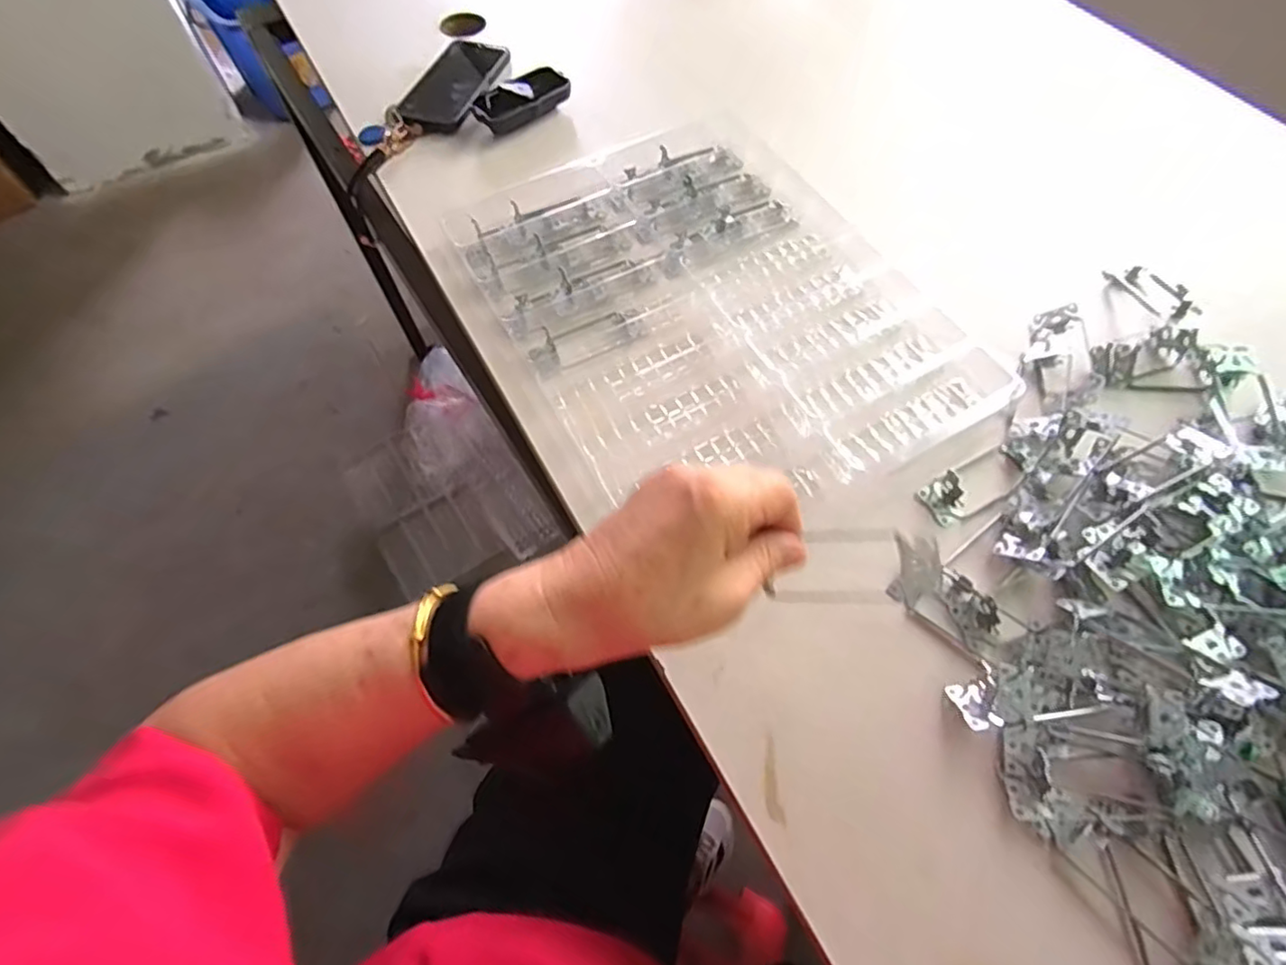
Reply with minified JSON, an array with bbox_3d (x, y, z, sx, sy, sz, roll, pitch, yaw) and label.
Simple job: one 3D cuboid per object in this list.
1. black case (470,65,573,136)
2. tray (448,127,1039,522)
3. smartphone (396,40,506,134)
[{"bbox_3d":[-0.132,-0.425,0.670,0.112,0.020,0.059,-38,69,-16],"label":"black case"},{"bbox_3d":[0.064,-0.157,0.539,0.339,0.031,0.420,-29,67,-13],"label":"tray"},{"bbox_3d":[-0.217,-0.468,0.706,0.084,0.015,0.169,17,66,9],"label":"smartphone"}]

